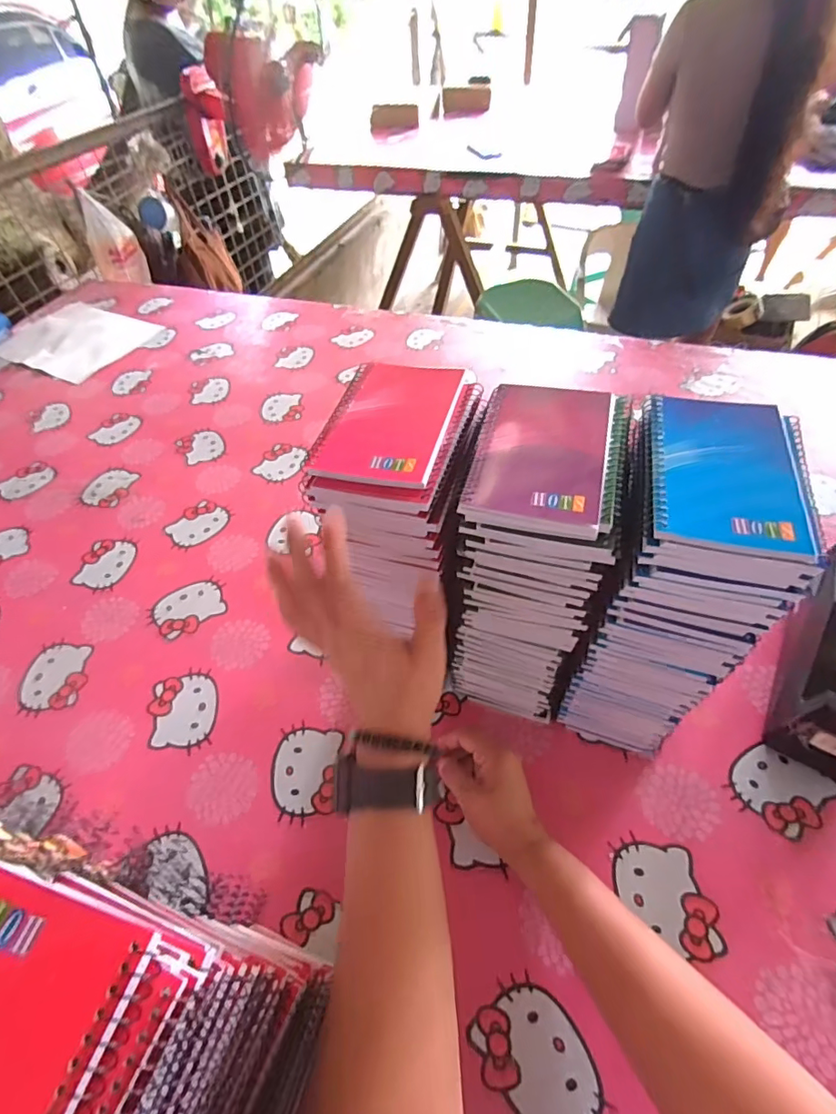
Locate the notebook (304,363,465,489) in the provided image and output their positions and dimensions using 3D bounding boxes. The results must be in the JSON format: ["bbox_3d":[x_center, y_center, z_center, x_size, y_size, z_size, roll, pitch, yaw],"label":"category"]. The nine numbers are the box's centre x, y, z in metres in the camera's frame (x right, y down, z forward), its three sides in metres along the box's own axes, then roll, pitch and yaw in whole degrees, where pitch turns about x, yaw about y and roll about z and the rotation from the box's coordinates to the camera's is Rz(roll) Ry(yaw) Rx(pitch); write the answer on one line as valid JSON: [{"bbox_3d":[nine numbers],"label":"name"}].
[{"bbox_3d":[-0.021,-0.100,0.367,0.083,0.004,0.128,9,53,12],"label":"notebook"}]

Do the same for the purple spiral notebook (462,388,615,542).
[{"bbox_3d":[0.081,-0.071,0.340,0.084,0.010,0.130,12,54,13],"label":"purple spiral notebook"}]

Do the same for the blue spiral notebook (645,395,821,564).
[{"bbox_3d":[0.186,-0.057,0.318,0.081,0.007,0.132,8,53,11],"label":"blue spiral notebook"}]

